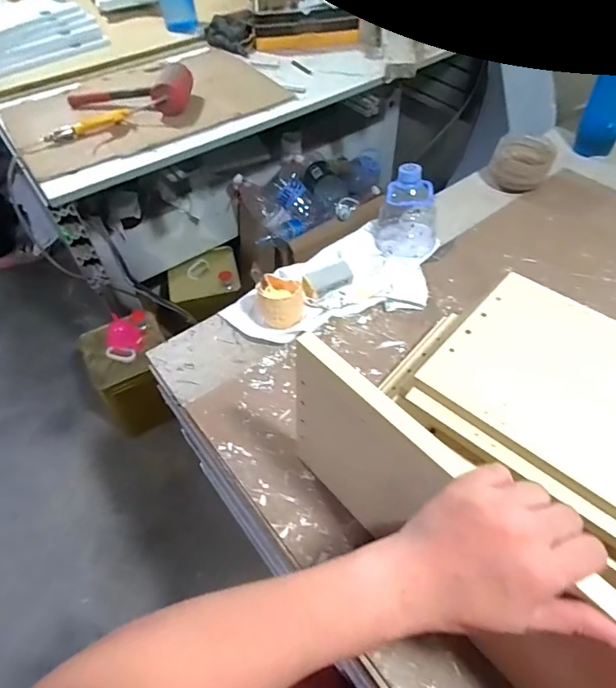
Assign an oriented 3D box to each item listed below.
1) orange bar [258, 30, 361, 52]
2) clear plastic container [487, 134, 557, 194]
[{"bbox_3d":[-0.001,-0.845,1.291,0.281,0.026,0.049,-3,52,0],"label":"orange bar"},{"bbox_3d":[0.376,-0.323,0.821,0.106,0.060,0.096,19,55,16],"label":"clear plastic container"}]

